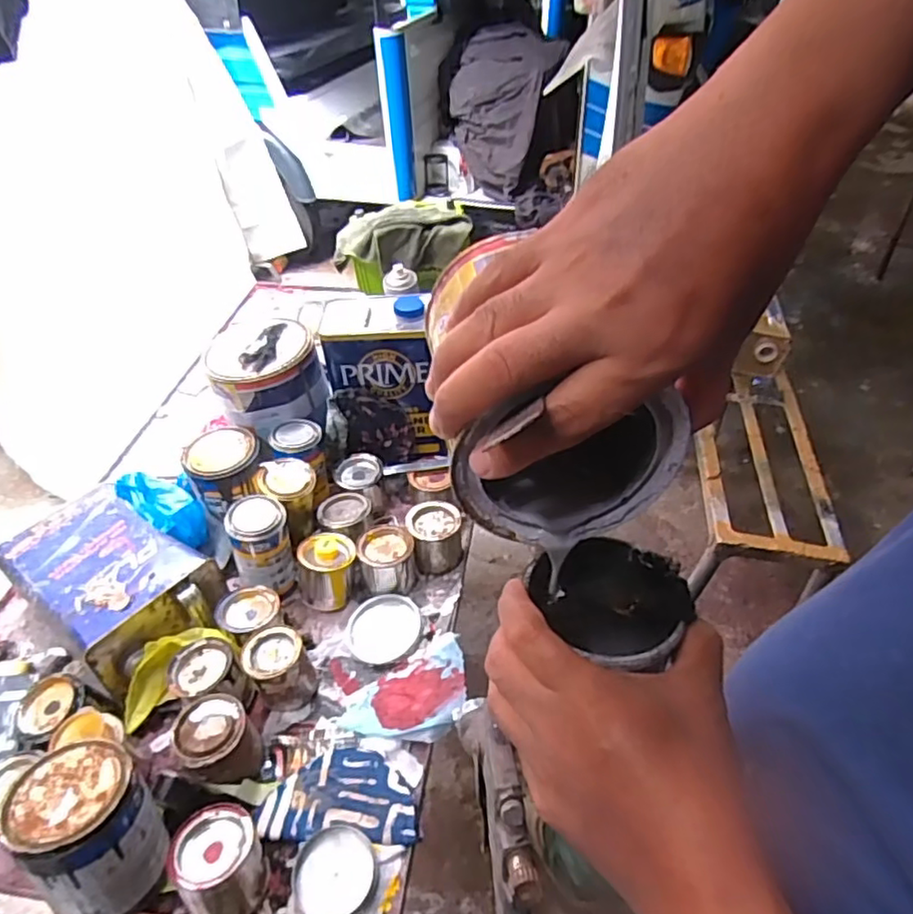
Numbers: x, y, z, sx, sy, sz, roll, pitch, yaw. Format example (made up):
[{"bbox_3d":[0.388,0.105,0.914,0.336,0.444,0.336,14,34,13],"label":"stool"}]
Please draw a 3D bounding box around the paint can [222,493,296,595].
[{"bbox_3d":[-0.249,0.118,0.825,0.075,0.125,0.077,-13,45,-13],"label":"paint can"}]

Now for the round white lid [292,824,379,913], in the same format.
[{"bbox_3d":[-0.114,0.392,0.601,0.077,0.012,0.076,0,44,0],"label":"round white lid"}]

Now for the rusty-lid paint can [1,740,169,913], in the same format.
[{"bbox_3d":[-0.327,0.333,0.571,0.107,0.115,0.121,-28,50,-26],"label":"rusty-lid paint can"}]

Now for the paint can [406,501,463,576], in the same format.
[{"bbox_3d":[-0.030,0.108,0.875,0.075,0.064,0.081,-5,44,-5],"label":"paint can"}]

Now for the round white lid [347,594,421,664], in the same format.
[{"bbox_3d":[-0.091,0.214,0.800,0.089,0.014,0.087,0,44,0],"label":"round white lid"}]

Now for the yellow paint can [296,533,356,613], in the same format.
[{"bbox_3d":[-0.170,0.151,0.841,0.076,0.063,0.078,0,44,0],"label":"yellow paint can"}]

